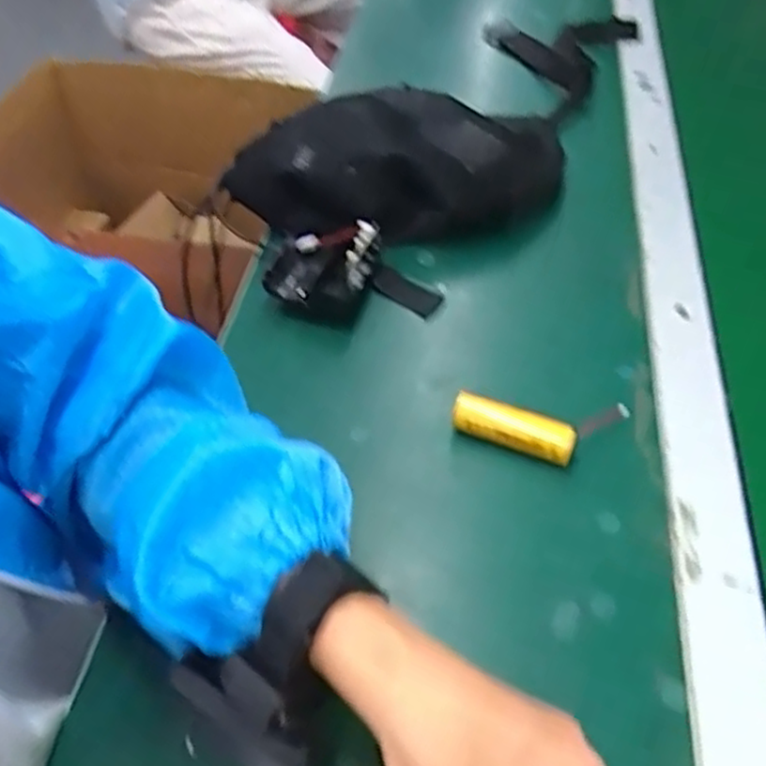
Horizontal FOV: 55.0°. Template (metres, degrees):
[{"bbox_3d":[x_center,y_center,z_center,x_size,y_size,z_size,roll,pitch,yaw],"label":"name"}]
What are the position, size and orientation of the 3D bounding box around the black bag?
[{"bbox_3d":[0.024,-0.173,0.596,0.286,0.076,0.118,-10,50,-2],"label":"black bag"}]

